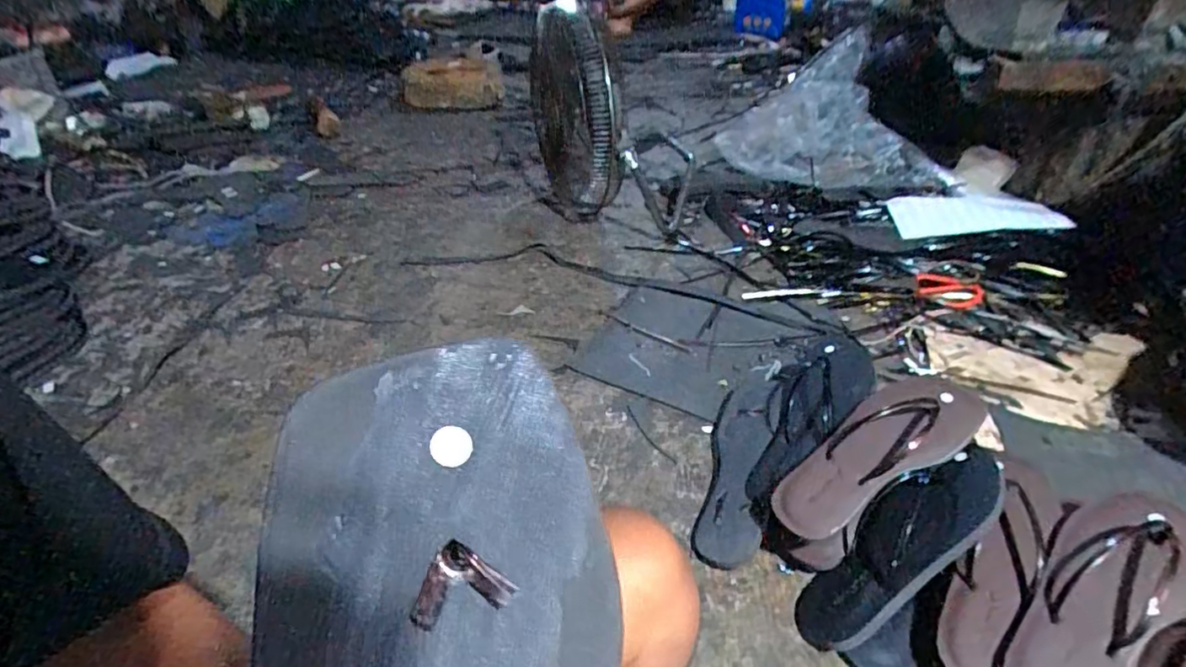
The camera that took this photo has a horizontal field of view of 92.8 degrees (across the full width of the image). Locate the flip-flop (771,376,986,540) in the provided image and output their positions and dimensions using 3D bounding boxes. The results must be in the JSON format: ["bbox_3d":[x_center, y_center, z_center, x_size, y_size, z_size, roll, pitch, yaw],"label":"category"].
[{"bbox_3d":[0.300,0.117,0.592,0.259,0.045,0.083,-32,45,-10],"label":"flip-flop"}]

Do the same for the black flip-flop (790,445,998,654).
[{"bbox_3d":[0.302,0.206,0.554,0.259,0.037,0.080,-42,48,-4],"label":"black flip-flop"}]

